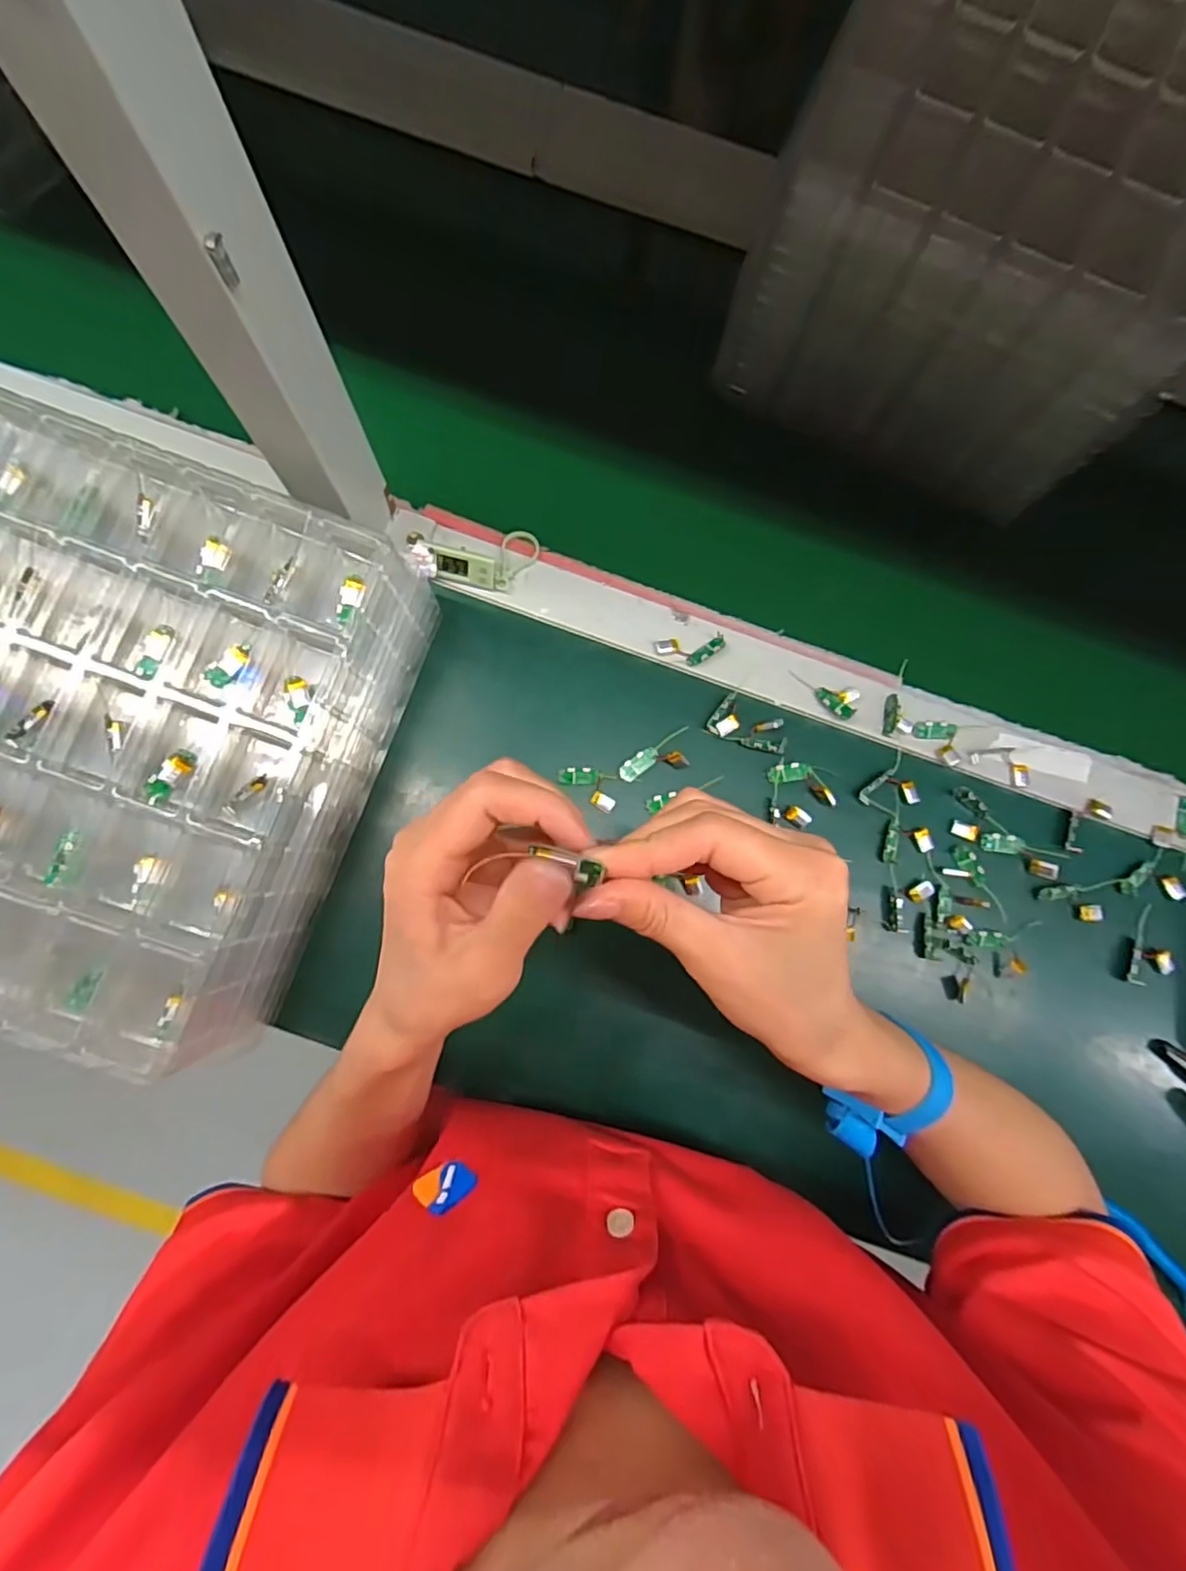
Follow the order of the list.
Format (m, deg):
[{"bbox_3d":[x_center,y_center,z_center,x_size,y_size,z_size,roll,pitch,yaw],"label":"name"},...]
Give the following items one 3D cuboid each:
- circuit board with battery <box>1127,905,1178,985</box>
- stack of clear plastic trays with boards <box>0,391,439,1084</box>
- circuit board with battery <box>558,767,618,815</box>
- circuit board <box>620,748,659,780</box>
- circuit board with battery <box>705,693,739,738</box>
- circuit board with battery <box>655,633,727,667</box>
[{"bbox_3d":[0.368,0.108,0.416,0.028,0.004,0.052,21,82,0],"label":"circuit board with battery"},{"bbox_3d":[-0.260,-0.026,0.354,0.252,0.084,0.293,19,81,0],"label":"stack of clear plastic trays with boards"},{"bbox_3d":[-0.003,0.001,0.418,0.040,0.005,0.023,17,81,-1],"label":"circuit board with battery"},{"bbox_3d":[0.031,-0.015,0.421,0.029,0.004,0.013,-39,86,-8],"label":"circuit board"},{"bbox_3d":[0.091,-0.046,0.427,0.018,0.004,0.030,36,81,2],"label":"circuit board with battery"},{"bbox_3d":[0.067,-0.092,0.437,0.048,0.004,0.021,-8,82,-4],"label":"circuit board with battery"}]

